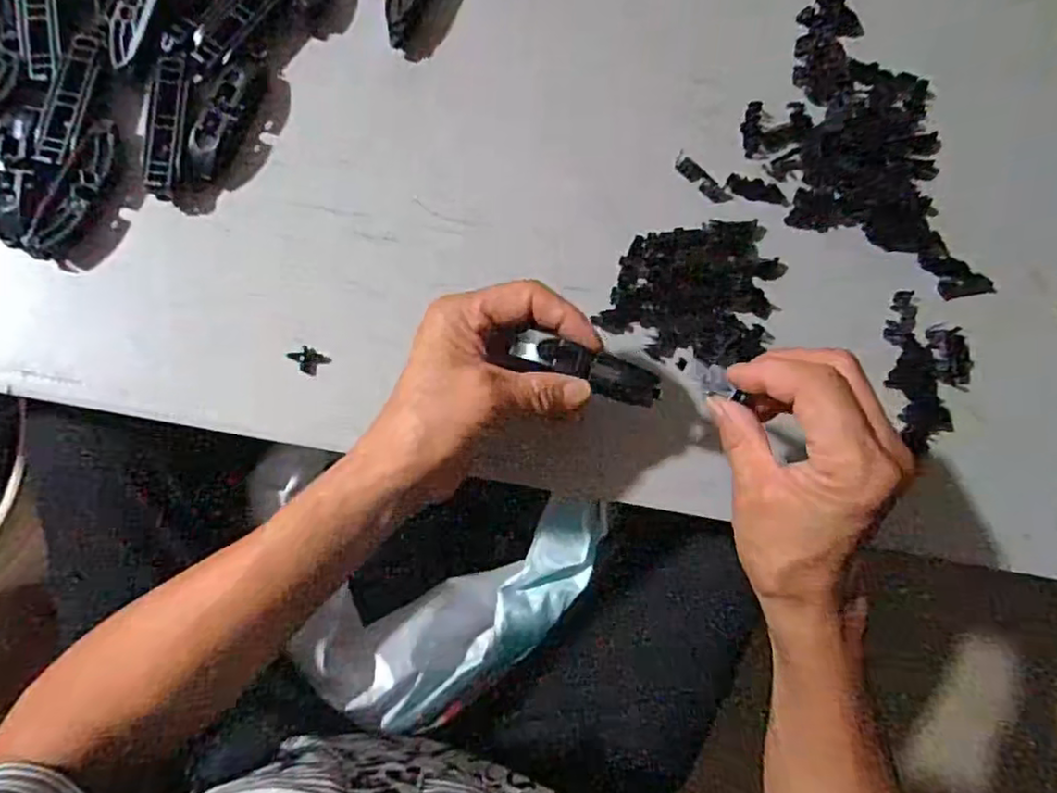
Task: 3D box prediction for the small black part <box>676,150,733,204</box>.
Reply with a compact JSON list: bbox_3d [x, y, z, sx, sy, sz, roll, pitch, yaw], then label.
[{"bbox_3d":[0.108,-0.134,0.399,0.041,0.004,0.013,42,80,-4],"label":"small black part"}]

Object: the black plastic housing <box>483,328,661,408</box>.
[{"bbox_3d":[0.029,-0.013,0.317,0.072,0.015,0.018,18,81,-8],"label":"black plastic housing"}]

